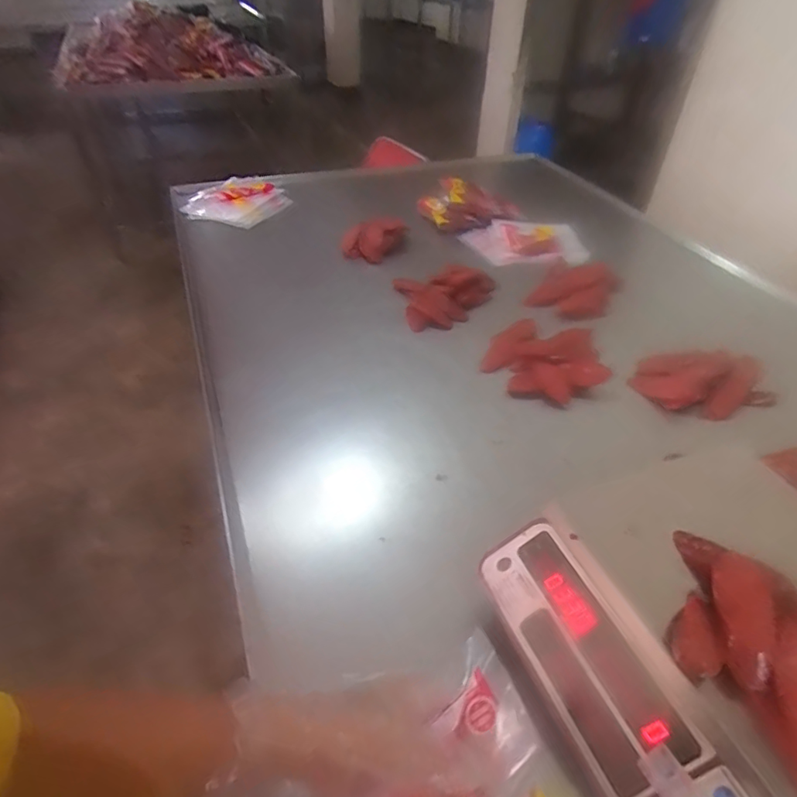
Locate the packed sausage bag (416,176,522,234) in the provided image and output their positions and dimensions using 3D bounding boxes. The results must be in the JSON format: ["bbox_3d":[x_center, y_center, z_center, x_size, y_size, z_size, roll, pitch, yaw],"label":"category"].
[{"bbox_3d":[0.160,-0.437,1.175,0.229,0.083,0.067,6,43,5],"label":"packed sausage bag"}]

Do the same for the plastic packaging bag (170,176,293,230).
[{"bbox_3d":[-0.403,-0.480,1.260,0.265,0.038,0.248,-16,45,-18],"label":"plastic packaging bag"}]

